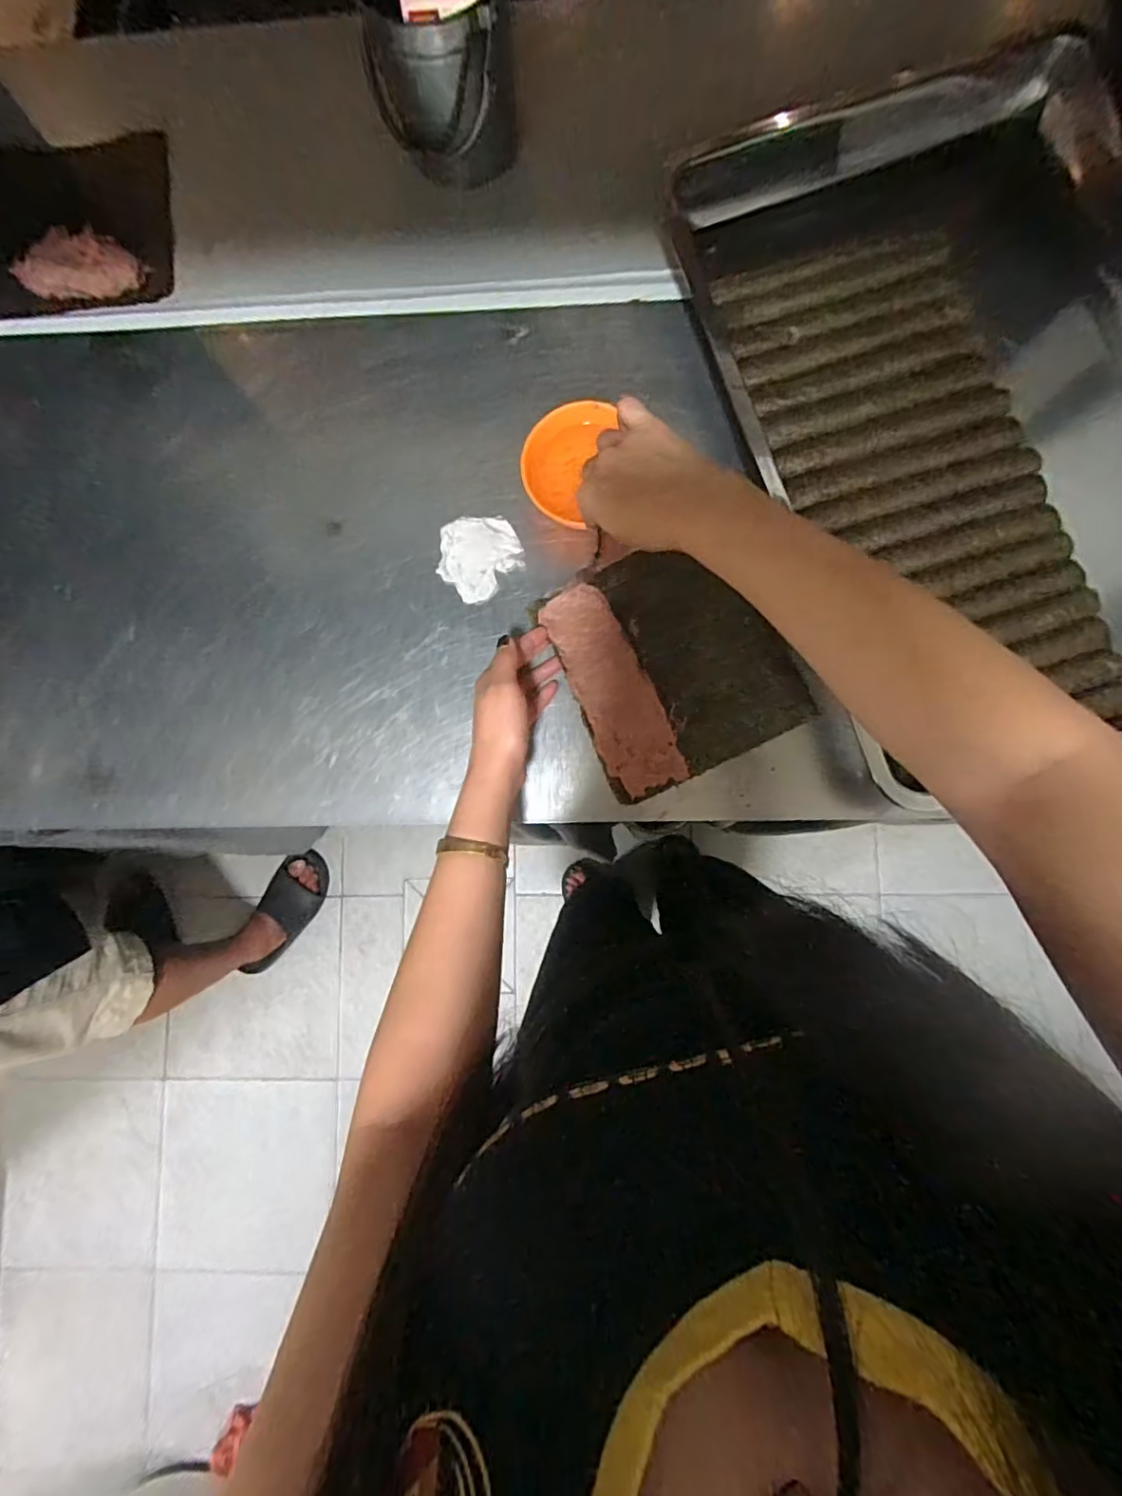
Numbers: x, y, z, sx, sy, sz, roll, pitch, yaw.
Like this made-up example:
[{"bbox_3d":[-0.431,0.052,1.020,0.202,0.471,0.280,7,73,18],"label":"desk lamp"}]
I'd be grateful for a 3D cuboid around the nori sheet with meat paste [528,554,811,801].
[{"bbox_3d":[0.098,-0.077,0.510,0.185,0.016,0.194,-25,85,-5],"label":"nori sheet with meat paste"}]

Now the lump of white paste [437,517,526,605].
[{"bbox_3d":[-0.075,-0.176,0.529,0.075,0.011,0.071,0,86,4],"label":"lump of white paste"}]

